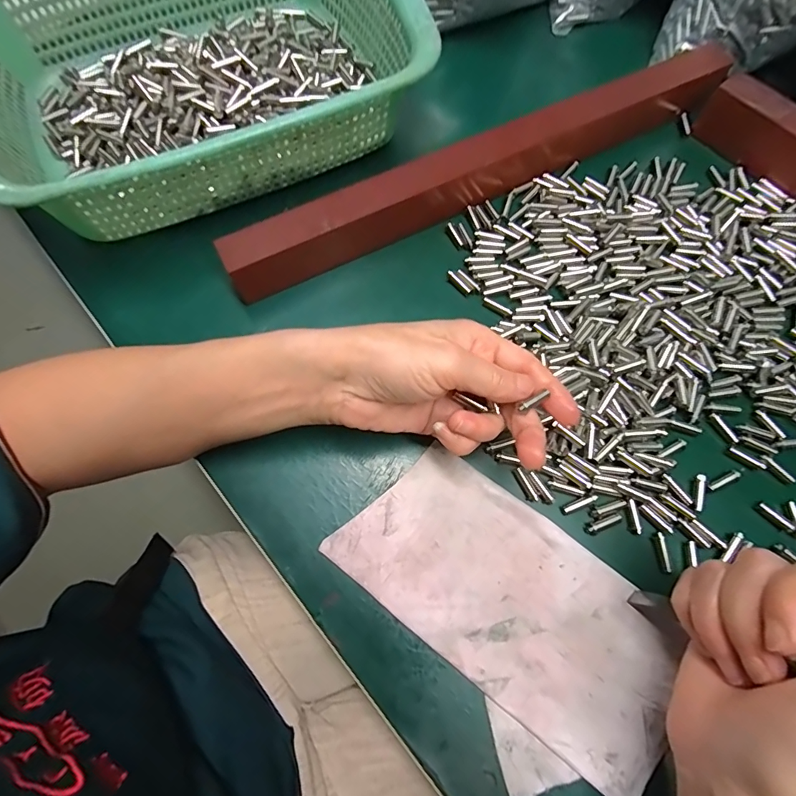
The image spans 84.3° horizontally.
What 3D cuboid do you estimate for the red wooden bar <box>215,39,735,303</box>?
[{"bbox_3d":[0.066,-0.163,0.307,0.384,0.042,0.030,-27,74,-8],"label":"red wooden bar"}]

